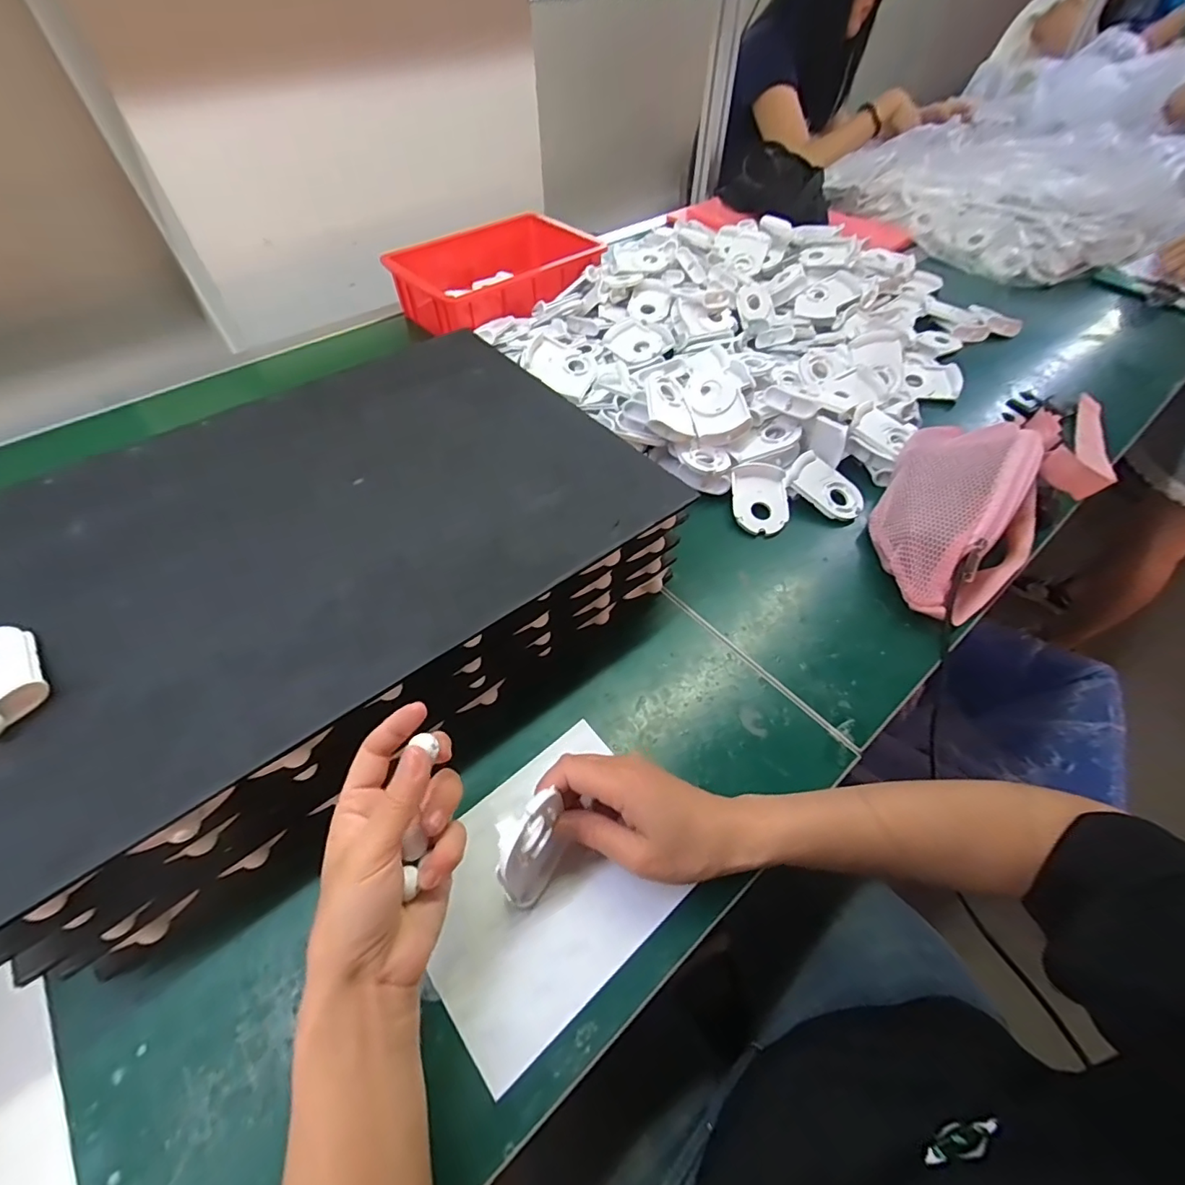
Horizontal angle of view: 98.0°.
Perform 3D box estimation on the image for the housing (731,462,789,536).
[{"bbox_3d":[0.177,-0.099,0.546,0.057,0.012,0.081,0,71,-2],"label":"housing"}]

